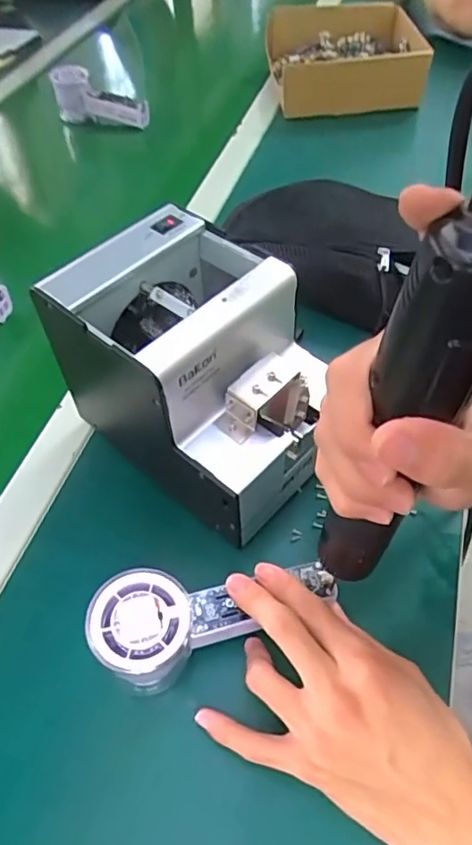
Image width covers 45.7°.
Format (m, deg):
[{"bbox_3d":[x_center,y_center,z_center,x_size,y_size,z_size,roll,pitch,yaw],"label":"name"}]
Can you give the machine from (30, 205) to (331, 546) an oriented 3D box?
[{"bbox_3d":[-0.022,-0.038,0.393,0.175,0.138,0.128,34,62,27],"label":"machine"}]

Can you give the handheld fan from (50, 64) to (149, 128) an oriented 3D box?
[{"bbox_3d":[-0.200,-0.475,0.825,0.153,0.061,0.054,25,58,22],"label":"handheld fan"}]

